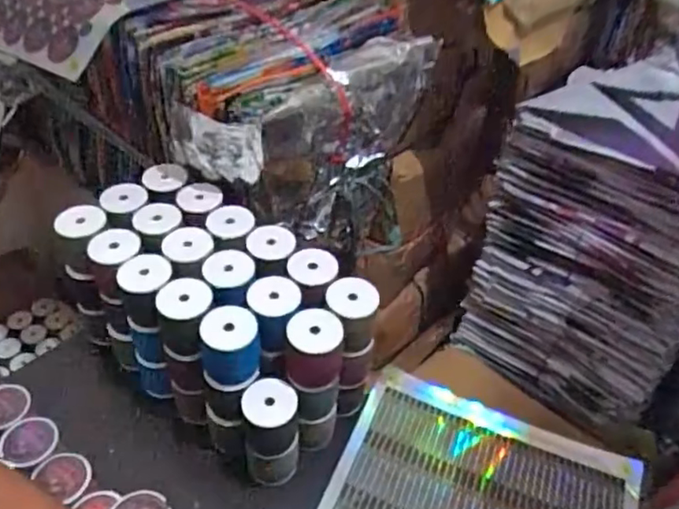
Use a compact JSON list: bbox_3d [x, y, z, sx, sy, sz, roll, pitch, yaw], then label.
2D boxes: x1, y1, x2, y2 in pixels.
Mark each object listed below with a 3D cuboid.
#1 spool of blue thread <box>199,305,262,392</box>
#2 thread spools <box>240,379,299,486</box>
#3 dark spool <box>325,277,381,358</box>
[{"bbox_3d":[-0.111,0.096,0.599,0.056,0.069,0.054,3,42,-3],"label":"spool of blue thread"},{"bbox_3d":[-0.074,0.200,0.637,0.057,0.145,0.050,-2,42,-9],"label":"thread spools"},{"bbox_3d":[0.012,0.070,0.634,0.054,0.069,0.056,3,42,-3],"label":"dark spool"}]

